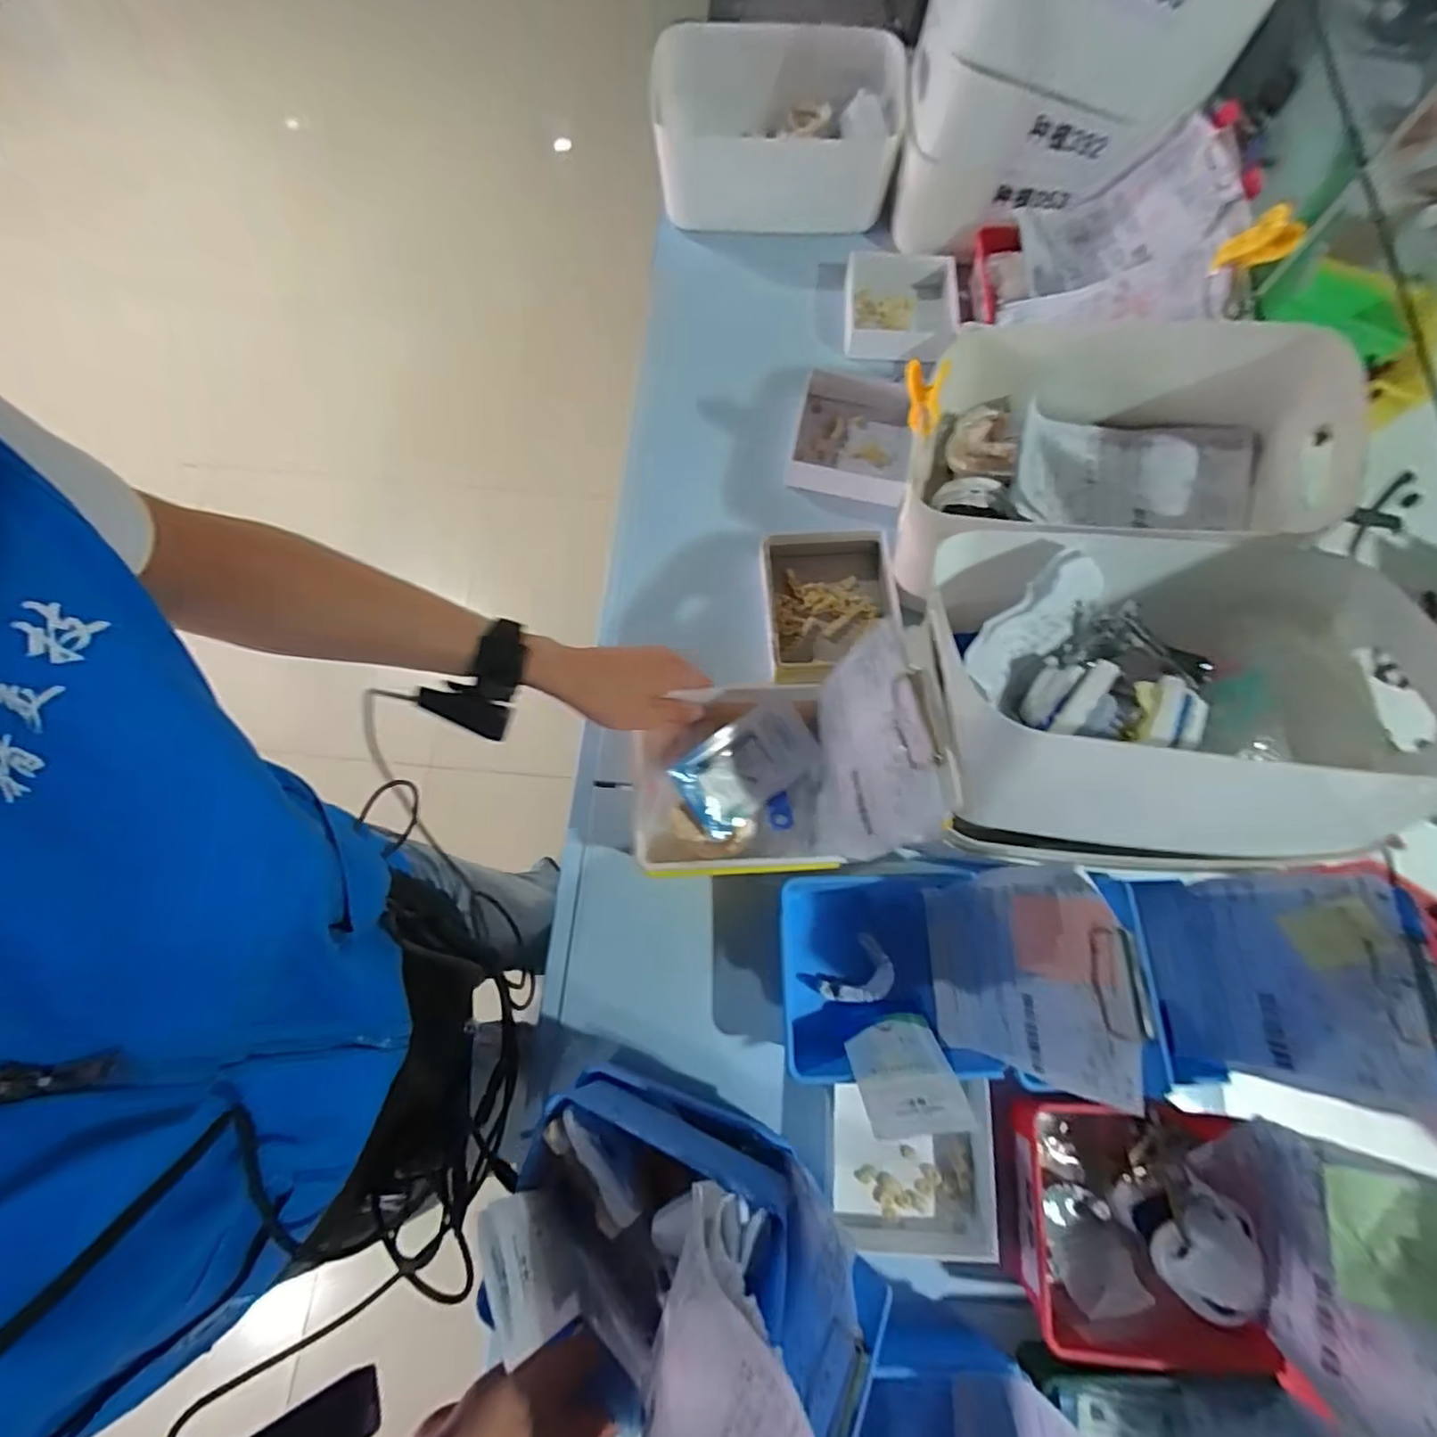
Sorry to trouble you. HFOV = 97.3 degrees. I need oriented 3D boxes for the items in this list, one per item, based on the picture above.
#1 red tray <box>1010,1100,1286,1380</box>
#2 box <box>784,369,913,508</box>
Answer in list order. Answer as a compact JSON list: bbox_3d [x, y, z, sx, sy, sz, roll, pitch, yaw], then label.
[{"bbox_3d":[0.312,0.380,0.488,0.164,0.083,0.158,1,72,0],"label":"red tray"},{"bbox_3d":[0.144,-0.303,0.686,0.123,0.043,0.127,11,72,3],"label":"box"}]

